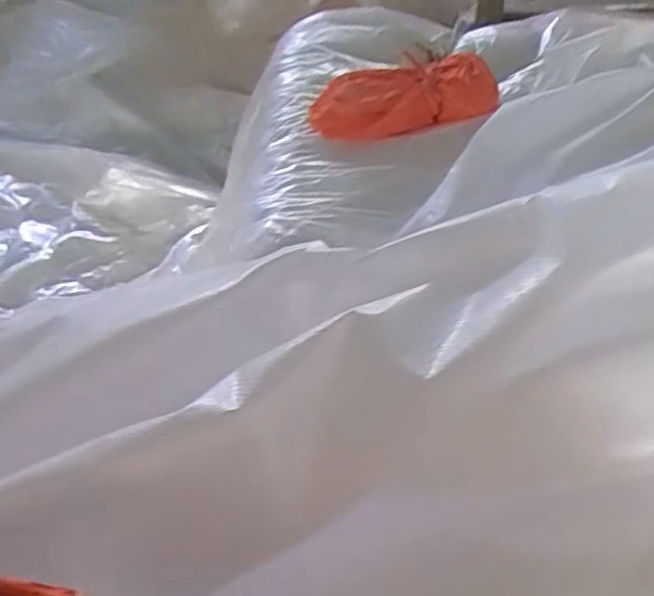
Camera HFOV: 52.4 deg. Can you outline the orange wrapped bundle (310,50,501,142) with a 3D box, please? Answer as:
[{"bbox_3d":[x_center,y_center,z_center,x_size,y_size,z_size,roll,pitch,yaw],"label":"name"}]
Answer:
[{"bbox_3d":[0.105,-0.277,0.925,0.256,0.047,0.112,-8,50,-3],"label":"orange wrapped bundle"}]

